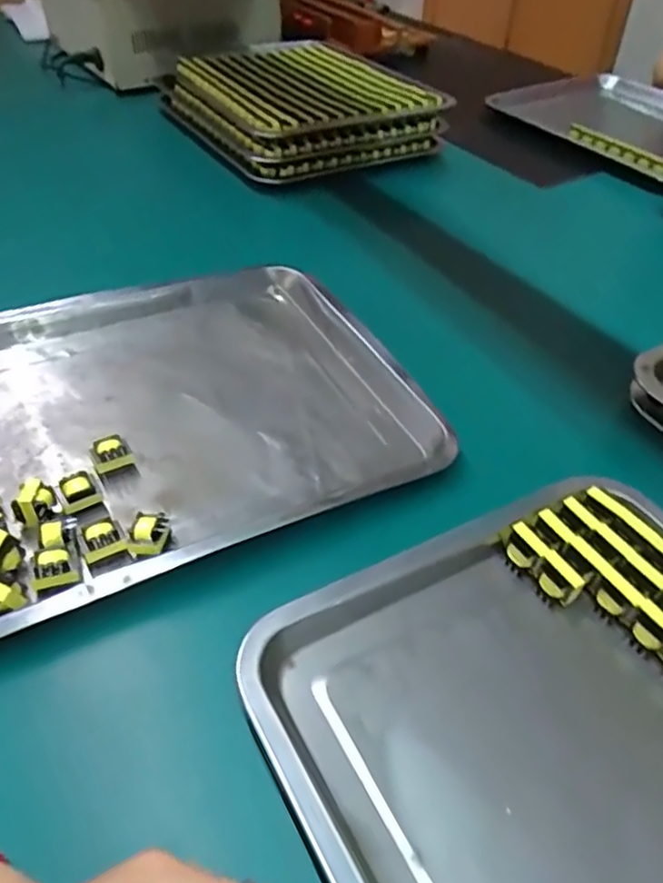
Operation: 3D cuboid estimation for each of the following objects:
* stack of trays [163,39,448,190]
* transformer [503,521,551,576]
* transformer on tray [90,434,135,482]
[{"bbox_3d":[-0.053,-0.482,0.930,0.280,0.080,0.366,-20,47,-22],"label":"stack of trays"},{"bbox_3d":[0.114,0.066,0.383,0.015,0.026,0.023,-23,49,-25],"label":"transformer"},{"bbox_3d":[-0.144,0.010,0.425,0.024,0.022,0.017,-18,47,-20],"label":"transformer on tray"}]

